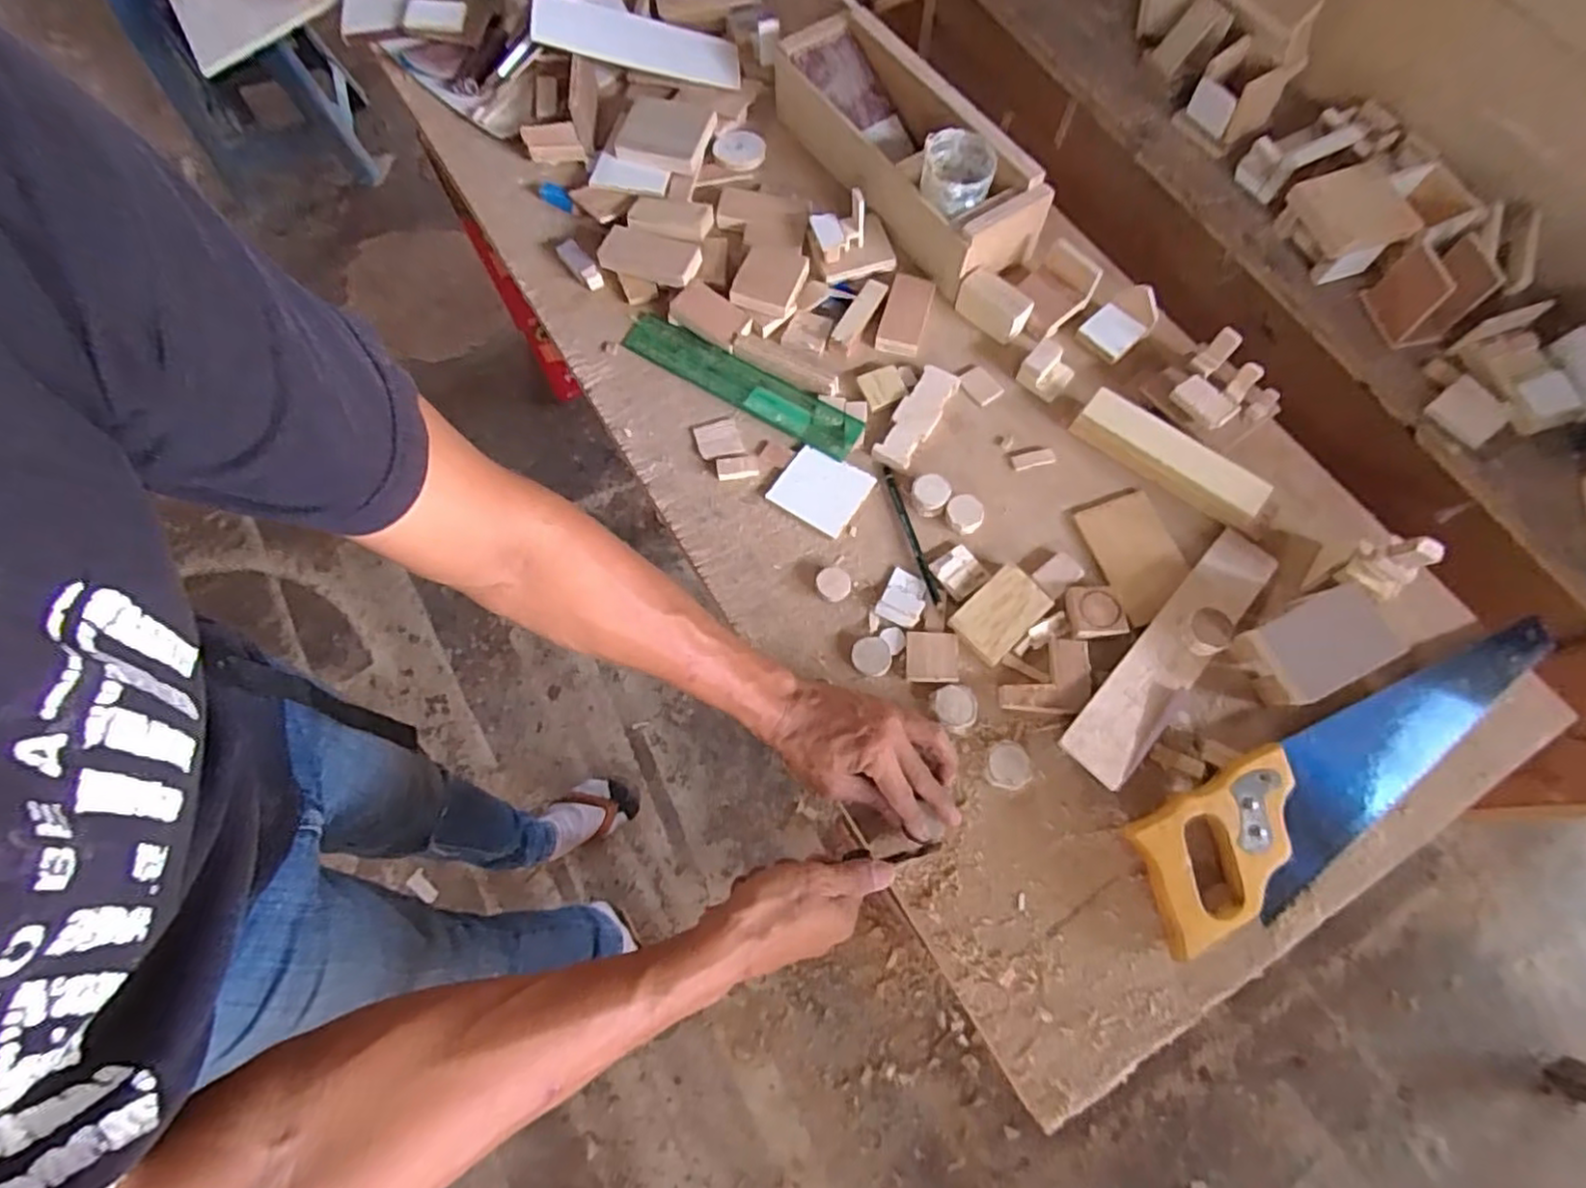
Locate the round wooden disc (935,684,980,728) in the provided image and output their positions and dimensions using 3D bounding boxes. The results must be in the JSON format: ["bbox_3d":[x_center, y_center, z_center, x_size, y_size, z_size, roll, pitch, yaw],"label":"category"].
[{"bbox_3d":[0.131,0.090,0.546,0.034,0.009,0.034,0,70,1],"label":"round wooden disc"}]

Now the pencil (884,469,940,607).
[{"bbox_3d":[0.104,-0.053,0.597,0.008,0.008,0.135,-15,72,-3],"label":"pencil"}]

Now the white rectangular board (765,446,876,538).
[{"bbox_3d":[0.025,-0.095,0.610,0.075,0.011,0.068,32,74,12],"label":"white rectangular board"}]

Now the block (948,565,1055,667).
[{"bbox_3d":[0.173,0.015,0.567,0.077,0.009,0.052,-43,74,-13],"label":"block"}]

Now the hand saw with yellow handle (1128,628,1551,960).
[{"bbox_3d":[0.431,0.132,0.510,0.390,0.030,0.098,-26,71,-8],"label":"hand saw with yellow handle"}]

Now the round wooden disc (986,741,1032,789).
[{"bbox_3d":[0.168,0.134,0.532,0.033,0.012,0.036,0,70,1],"label":"round wooden disc"}]

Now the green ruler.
[{"bbox_3d":[-0.050,-0.200,0.645,0.248,0.007,0.046,30,85,11],"label":"green ruler"}]

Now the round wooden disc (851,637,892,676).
[{"bbox_3d":[0.065,0.052,0.562,0.032,0.008,0.031,0,70,1],"label":"round wooden disc"}]

